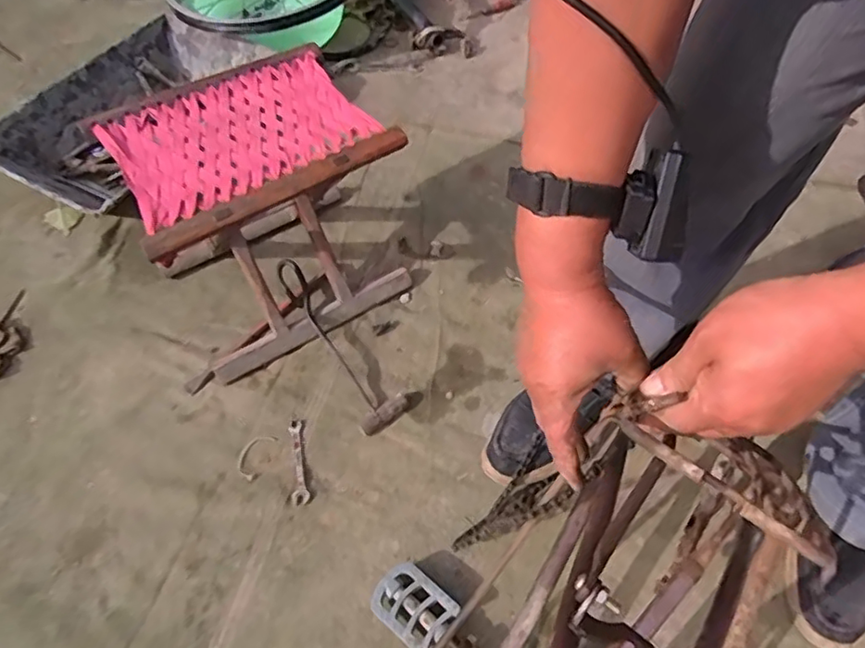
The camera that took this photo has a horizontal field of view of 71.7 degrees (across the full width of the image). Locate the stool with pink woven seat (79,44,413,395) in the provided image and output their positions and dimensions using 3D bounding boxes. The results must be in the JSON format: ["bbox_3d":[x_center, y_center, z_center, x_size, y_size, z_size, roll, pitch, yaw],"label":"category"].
[{"bbox_3d":[-0.236,-0.147,0.840,0.349,0.301,0.243,-27,59,-18],"label":"stool with pink woven seat"}]

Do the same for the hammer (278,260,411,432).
[{"bbox_3d":[-0.137,0.017,0.876,0.081,0.043,0.311,-28,59,-18],"label":"hammer"}]

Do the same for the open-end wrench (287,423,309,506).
[{"bbox_3d":[-0.179,0.183,0.795,0.021,0.008,0.115,-9,55,-6],"label":"open-end wrench"}]

